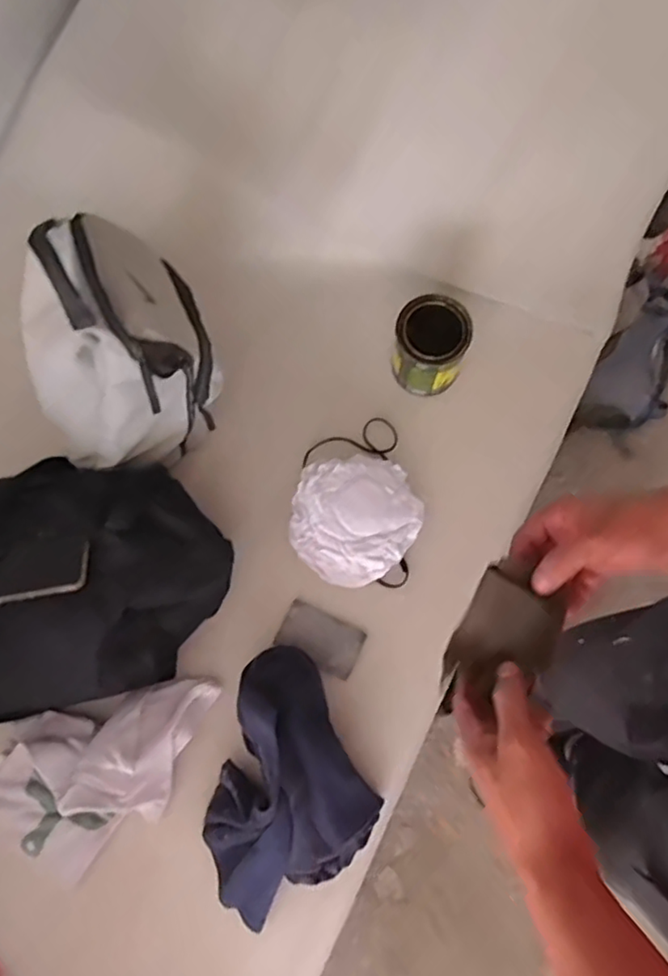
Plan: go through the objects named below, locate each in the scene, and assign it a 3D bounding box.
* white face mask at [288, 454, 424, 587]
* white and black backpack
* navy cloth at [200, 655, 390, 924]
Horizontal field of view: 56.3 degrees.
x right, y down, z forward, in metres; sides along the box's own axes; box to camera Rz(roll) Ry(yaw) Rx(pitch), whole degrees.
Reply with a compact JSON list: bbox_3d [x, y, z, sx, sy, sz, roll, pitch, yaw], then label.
[{"bbox_3d":[0.029,0.040,0.900,0.175,0.057,0.186,32,77,10],"label":"white face mask"},{"bbox_3d":[-0.284,-0.164,0.792,0.246,0.337,0.199,-24,74,-5],"label":"white and black backpack"},{"bbox_3d":[-0.082,0.359,0.769,0.217,0.093,0.271,-27,75,-6],"label":"navy cloth"}]

